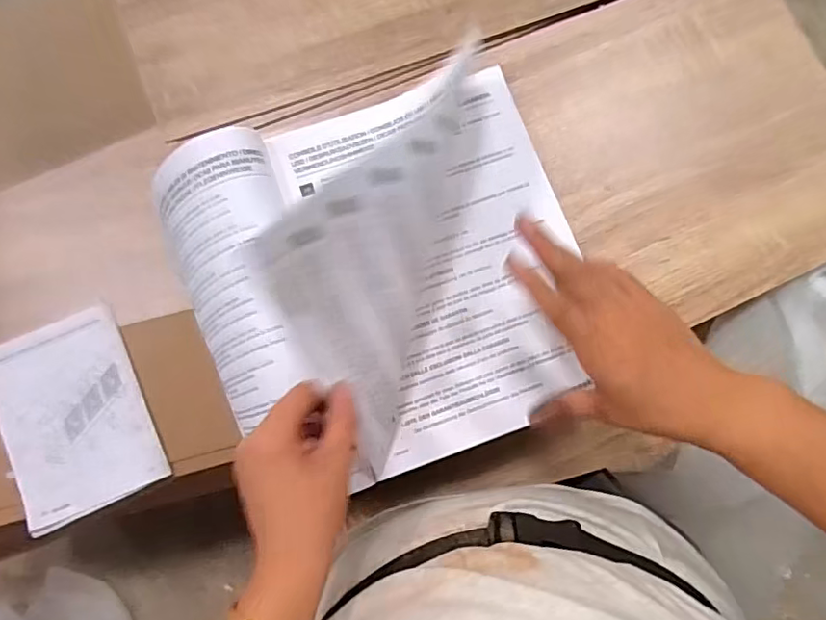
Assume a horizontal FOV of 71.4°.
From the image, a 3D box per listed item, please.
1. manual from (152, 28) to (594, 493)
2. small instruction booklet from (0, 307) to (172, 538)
[{"bbox_3d":[-0.013,-0.038,0.386,0.280,0.133,0.279,-19,81,-4],"label":"manual"},{"bbox_3d":[-0.490,0.151,0.829,0.200,0.016,0.275,-23,81,-3],"label":"small instruction booklet"}]

